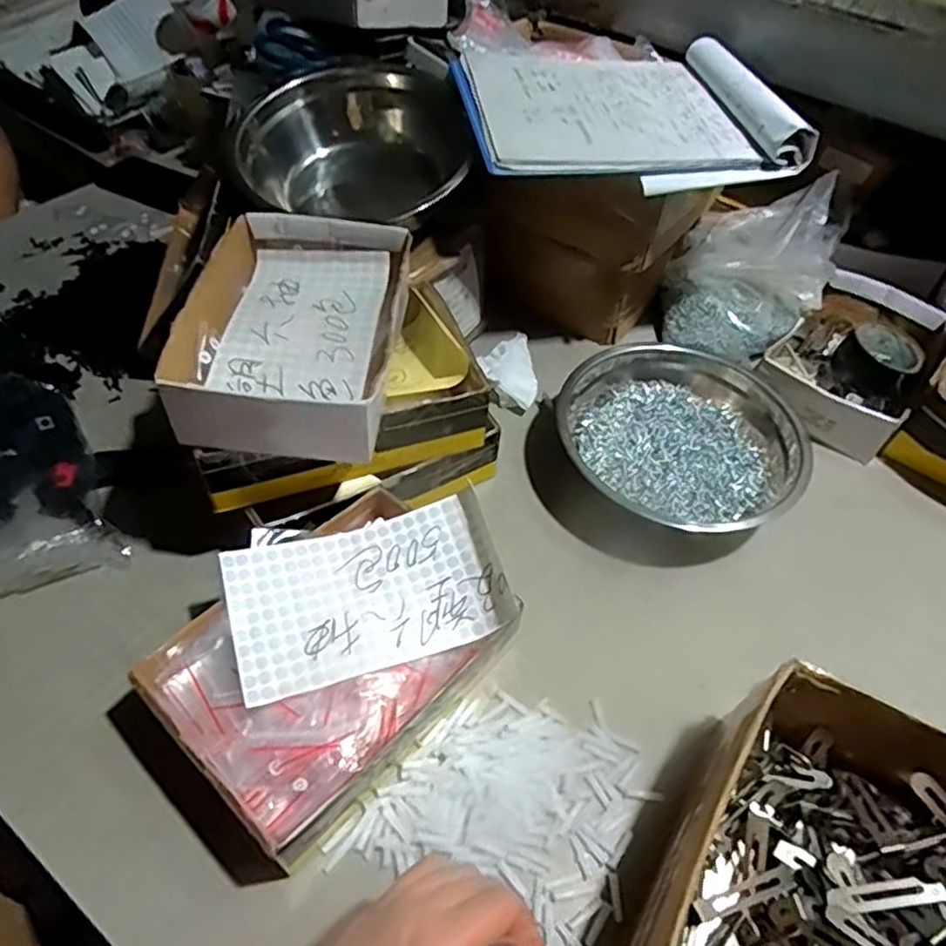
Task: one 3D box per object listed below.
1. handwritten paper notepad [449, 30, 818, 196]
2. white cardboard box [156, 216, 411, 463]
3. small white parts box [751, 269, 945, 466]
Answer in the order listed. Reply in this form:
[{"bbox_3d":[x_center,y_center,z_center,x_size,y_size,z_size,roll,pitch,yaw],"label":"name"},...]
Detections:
[{"bbox_3d":[0.147,-0.383,0.707,0.317,0.053,0.240,-6,52,-9],"label":"handwritten paper notepad"},{"bbox_3d":[-0.143,-0.119,0.578,0.156,0.080,0.228,6,51,1],"label":"white cardboard box"},{"bbox_3d":[0.451,-0.136,0.804,0.156,0.054,0.252,36,57,23],"label":"small white parts box"}]

